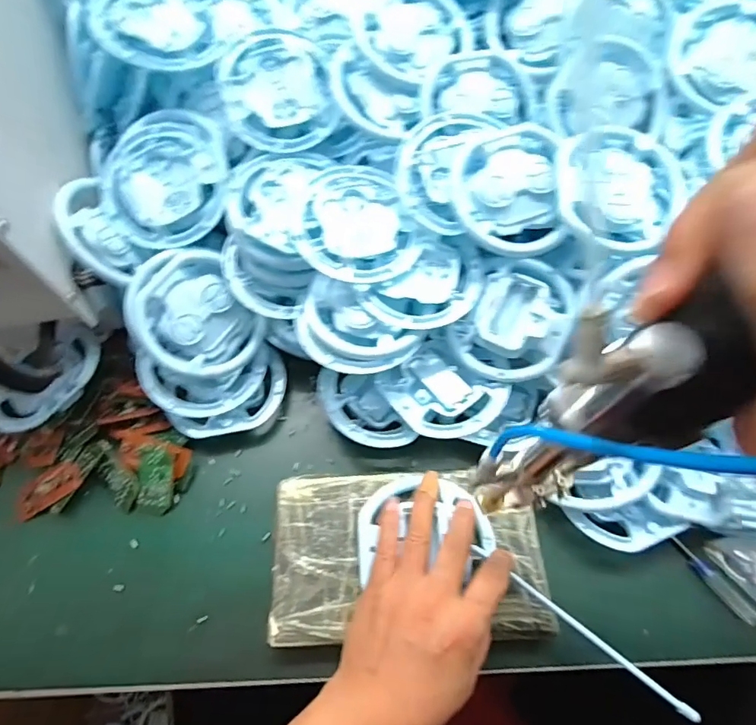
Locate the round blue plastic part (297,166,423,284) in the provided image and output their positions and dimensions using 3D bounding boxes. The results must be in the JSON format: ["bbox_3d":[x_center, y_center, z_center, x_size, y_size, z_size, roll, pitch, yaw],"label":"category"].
[{"bbox_3d":[-0.016,-0.112,0.394,0.101,0.018,0.101,4,71,-11],"label":"round blue plastic part"}]

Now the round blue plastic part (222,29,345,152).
[{"bbox_3d":[-0.084,-0.233,0.417,0.093,0.019,0.107,-18,90,-5],"label":"round blue plastic part"}]

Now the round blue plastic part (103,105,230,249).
[{"bbox_3d":[-0.182,-0.157,0.425,0.114,0.024,0.114,0,84,-1],"label":"round blue plastic part"}]

